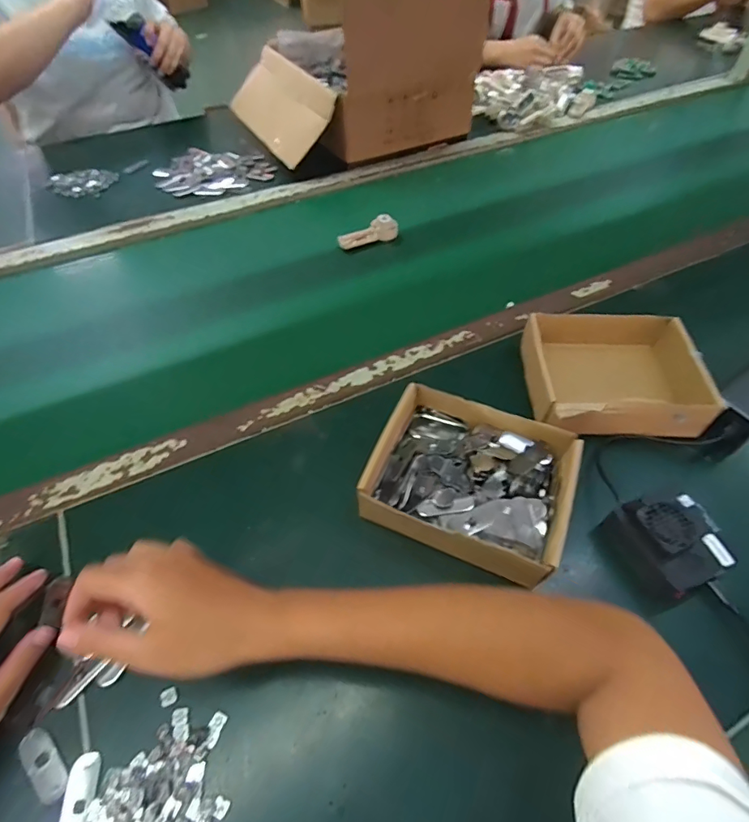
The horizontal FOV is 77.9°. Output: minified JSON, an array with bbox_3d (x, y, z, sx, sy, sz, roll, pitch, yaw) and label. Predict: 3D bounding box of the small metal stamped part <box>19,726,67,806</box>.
[{"bbox_3d":[-0.226,0.242,0.316,0.050,0.004,0.020,33,60,24],"label":"small metal stamped part"}]

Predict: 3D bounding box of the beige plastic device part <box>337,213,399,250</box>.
[{"bbox_3d":[-0.009,-0.269,0.702,0.091,0.029,0.032,-24,55,-16],"label":"beige plastic device part"}]

